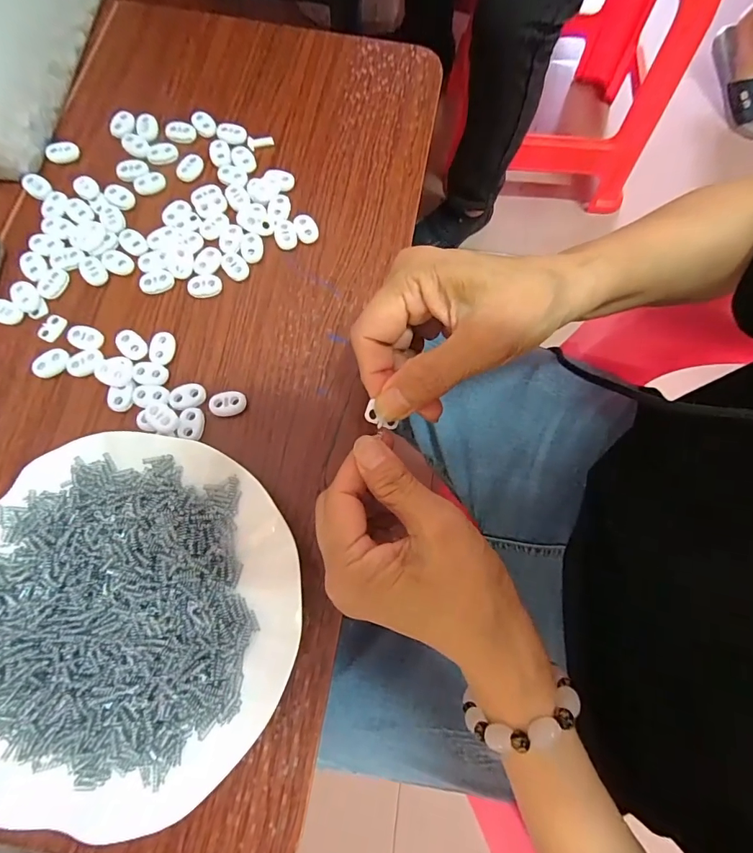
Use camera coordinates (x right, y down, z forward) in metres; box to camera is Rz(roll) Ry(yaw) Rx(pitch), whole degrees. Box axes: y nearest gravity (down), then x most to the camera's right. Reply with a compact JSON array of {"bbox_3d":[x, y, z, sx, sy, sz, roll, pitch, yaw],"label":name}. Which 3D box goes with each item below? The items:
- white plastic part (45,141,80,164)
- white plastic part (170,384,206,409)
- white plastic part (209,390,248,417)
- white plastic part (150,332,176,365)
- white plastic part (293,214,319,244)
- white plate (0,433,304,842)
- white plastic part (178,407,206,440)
[{"bbox_3d":[-0.237,-0.207,0.327,0.023,0.007,0.013,-13,76,-5],"label":"white plastic part"},{"bbox_3d":[-0.121,-0.019,0.276,0.022,0.004,0.016,-19,76,-7],"label":"white plastic part"},{"bbox_3d":[-0.095,-0.014,0.277,0.022,0.007,0.015,0,75,-2],"label":"white plastic part"},{"bbox_3d":[-0.141,-0.052,0.285,0.014,0.006,0.022,6,75,0],"label":"white plastic part"},{"bbox_3d":[-0.050,-0.143,0.312,0.015,0.007,0.022,-24,77,-8],"label":"white plastic part"},{"bbox_3d":[-0.135,0.098,0.235,0.183,0.028,0.178,0,75,-2],"label":"white plate"},{"bbox_3d":[-0.116,-0.002,0.270,0.014,0.004,0.021,-3,75,-2],"label":"white plastic part"}]

